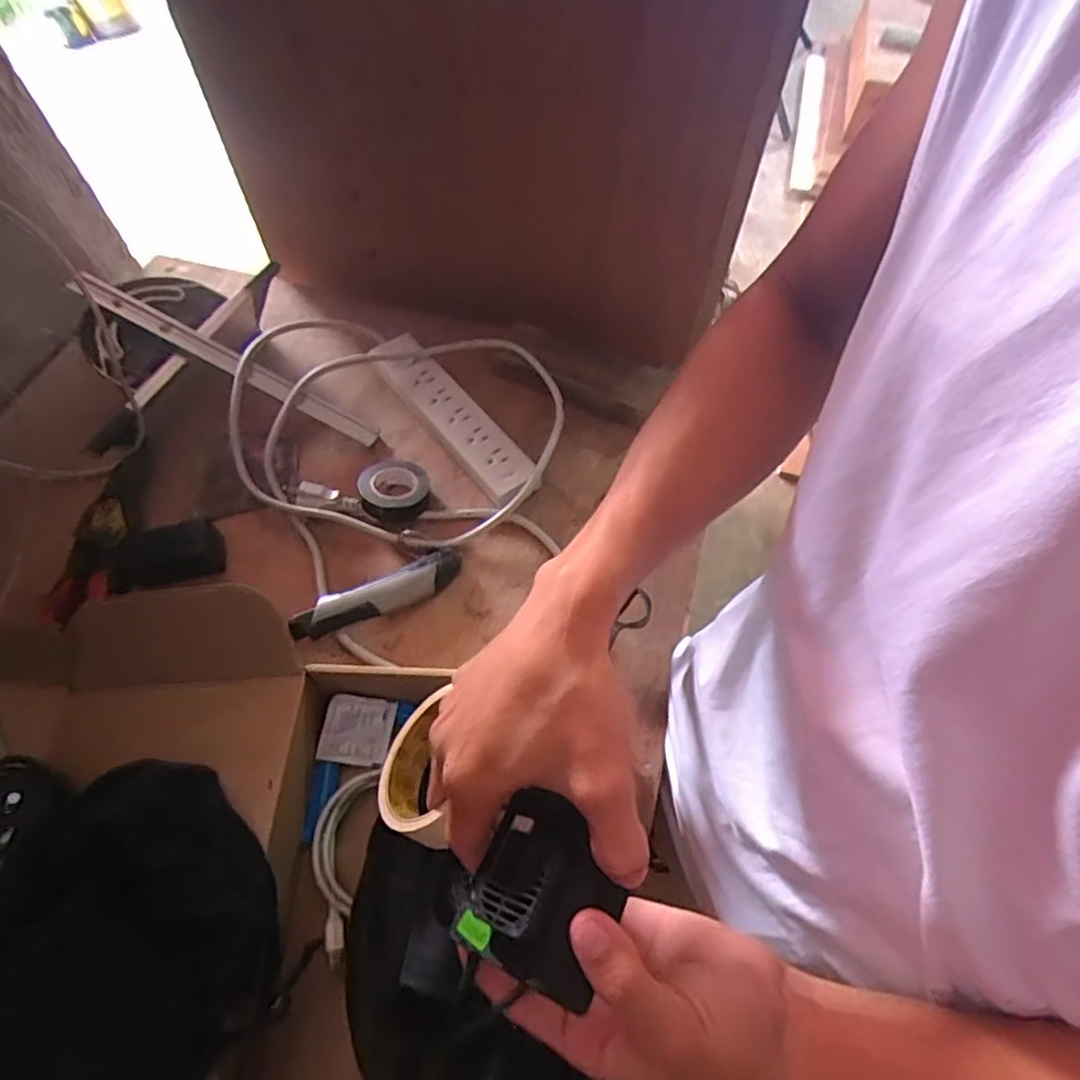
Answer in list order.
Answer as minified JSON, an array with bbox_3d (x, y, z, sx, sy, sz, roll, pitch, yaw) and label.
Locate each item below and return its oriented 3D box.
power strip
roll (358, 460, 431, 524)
[{"bbox_3d":[-0.086,-0.122,0.621,0.050,0.027,0.228,-34,66,-19],"label":"power strip"},{"bbox_3d":[-0.132,-0.044,0.577,0.062,0.026,0.063,1,59,-1],"label":"roll"}]

